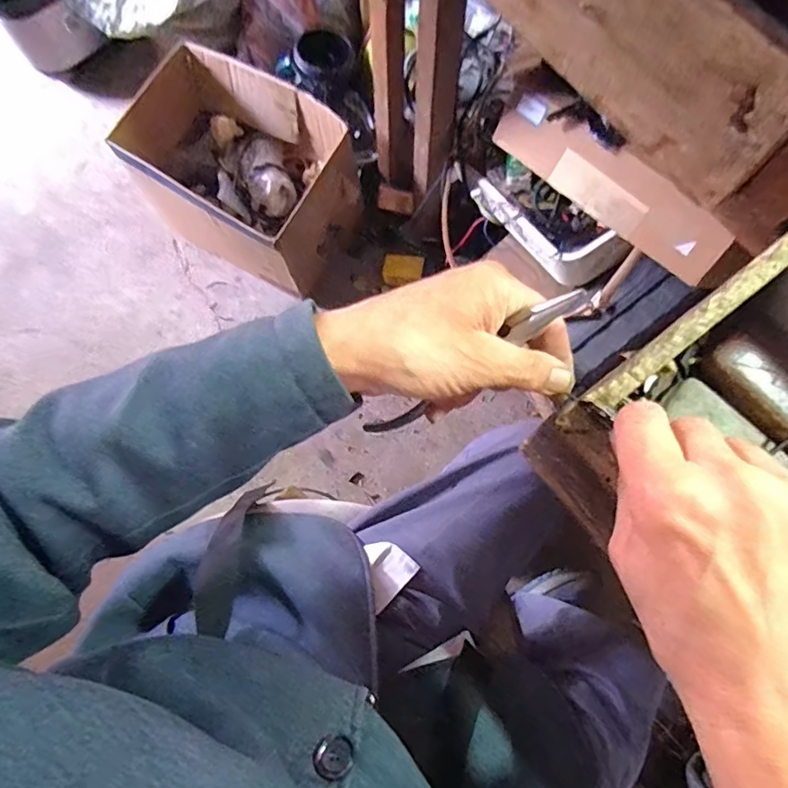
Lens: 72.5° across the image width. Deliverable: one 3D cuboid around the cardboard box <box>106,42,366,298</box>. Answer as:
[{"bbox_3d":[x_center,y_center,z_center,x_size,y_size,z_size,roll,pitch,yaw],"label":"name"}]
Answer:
[{"bbox_3d":[-0.293,-0.429,1.030,0.433,0.225,0.267,32,79,7],"label":"cardboard box"}]

